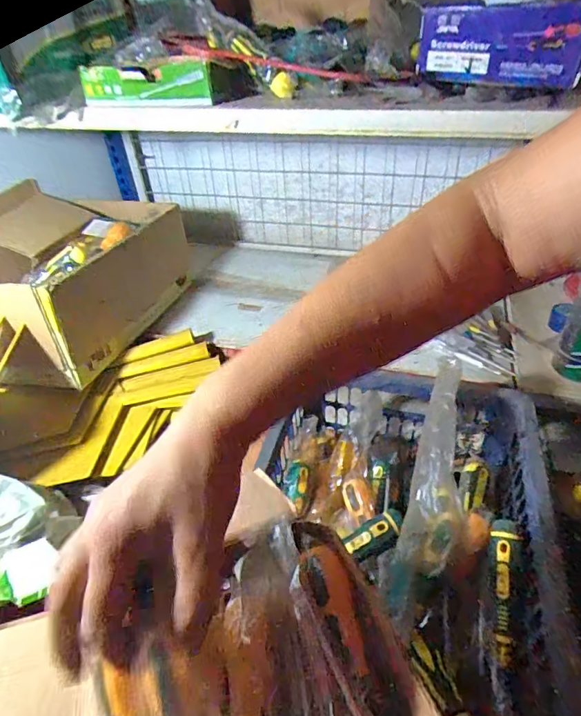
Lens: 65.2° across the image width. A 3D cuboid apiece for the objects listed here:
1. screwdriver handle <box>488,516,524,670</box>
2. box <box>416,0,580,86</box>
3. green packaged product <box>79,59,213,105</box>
[{"bbox_3d":[0.214,0.228,0.452,0.027,0.022,0.127,7,62,15],"label":"screwdriver handle"},{"bbox_3d":[0.228,-0.345,0.497,0.179,0.069,0.024,16,43,25],"label":"box"},{"bbox_3d":[-0.183,-0.341,0.570,0.168,0.045,0.039,1,39,7],"label":"green packaged product"}]

